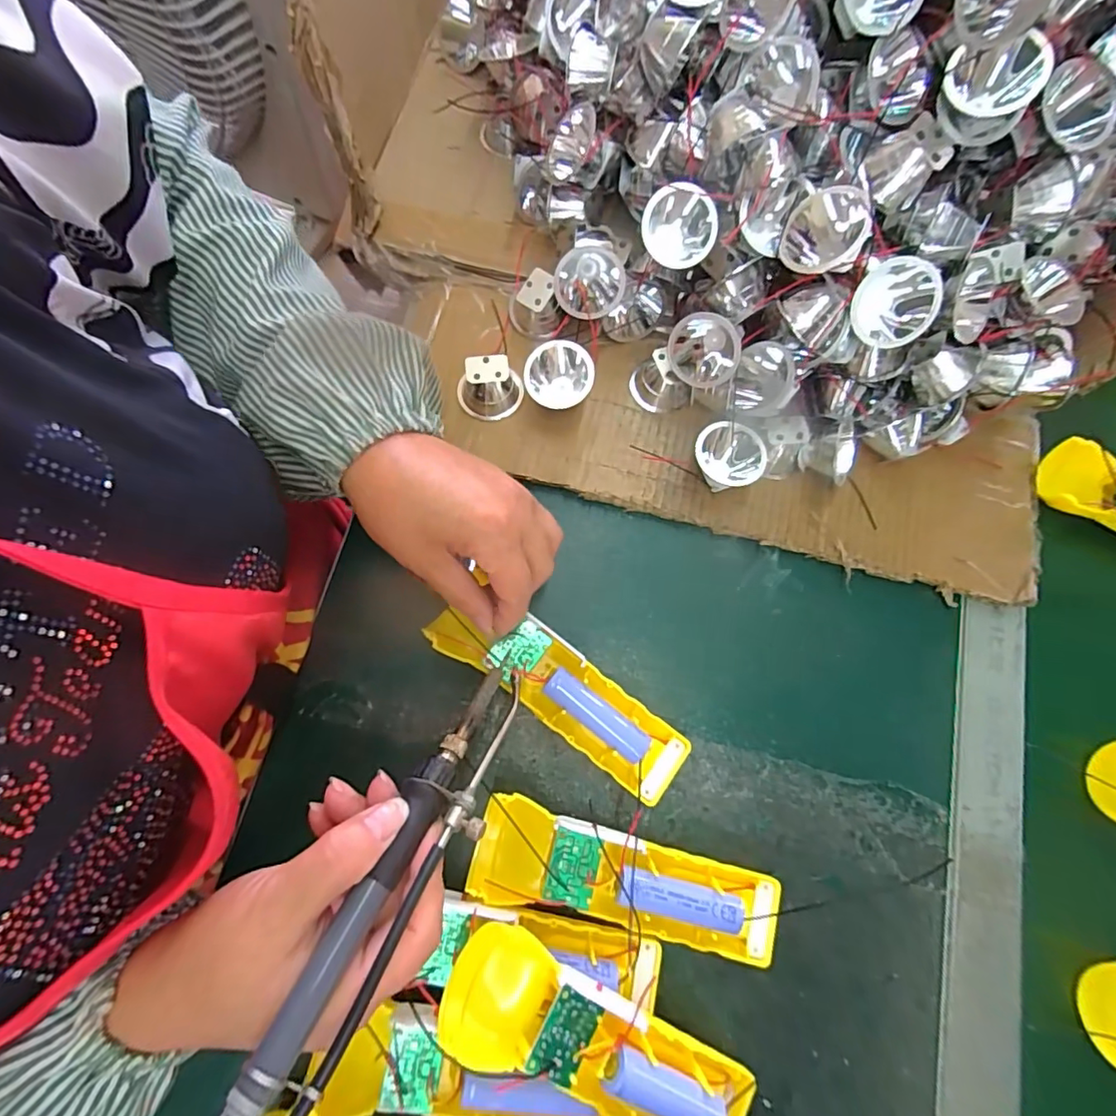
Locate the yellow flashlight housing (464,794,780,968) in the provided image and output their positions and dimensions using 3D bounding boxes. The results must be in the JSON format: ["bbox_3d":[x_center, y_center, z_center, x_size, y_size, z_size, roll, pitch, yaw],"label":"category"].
[{"bbox_3d":[0.037,0.173,0.287,0.162,0.033,0.048,17,76,3],"label":"yellow flashlight housing"}]

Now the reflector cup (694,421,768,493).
[{"bbox_3d":[0.107,-0.065,0.347,0.042,0.025,0.035,-9,76,-3],"label":"reflector cup"}]

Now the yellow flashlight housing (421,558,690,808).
[{"bbox_3d":[0.002,0.074,0.304,0.159,0.019,0.045,35,78,1],"label":"yellow flashlight housing"}]

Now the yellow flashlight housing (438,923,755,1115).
[{"bbox_3d":[0.022,0.225,0.247,0.161,0.029,0.045,34,77,-8],"label":"yellow flashlight housing"}]

